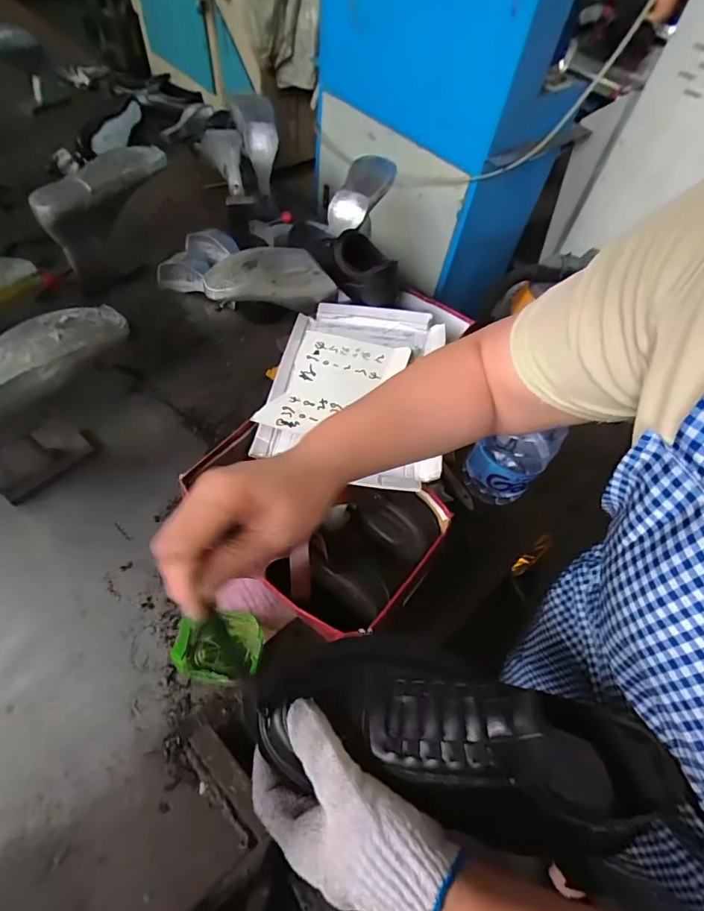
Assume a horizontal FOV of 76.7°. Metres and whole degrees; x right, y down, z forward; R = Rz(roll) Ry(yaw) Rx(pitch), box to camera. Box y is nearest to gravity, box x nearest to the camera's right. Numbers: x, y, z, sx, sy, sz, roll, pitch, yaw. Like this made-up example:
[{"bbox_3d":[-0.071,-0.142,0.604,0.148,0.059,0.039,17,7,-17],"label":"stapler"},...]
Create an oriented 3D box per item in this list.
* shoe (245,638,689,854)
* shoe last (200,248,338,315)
[{"bbox_3d":[0.073,0.200,0.318,0.292,0.098,0.110,14,56,5],"label":"shoe"},{"bbox_3d":[-0.128,-0.283,0.720,0.212,0.084,0.064,-8,56,-26],"label":"shoe last"}]

